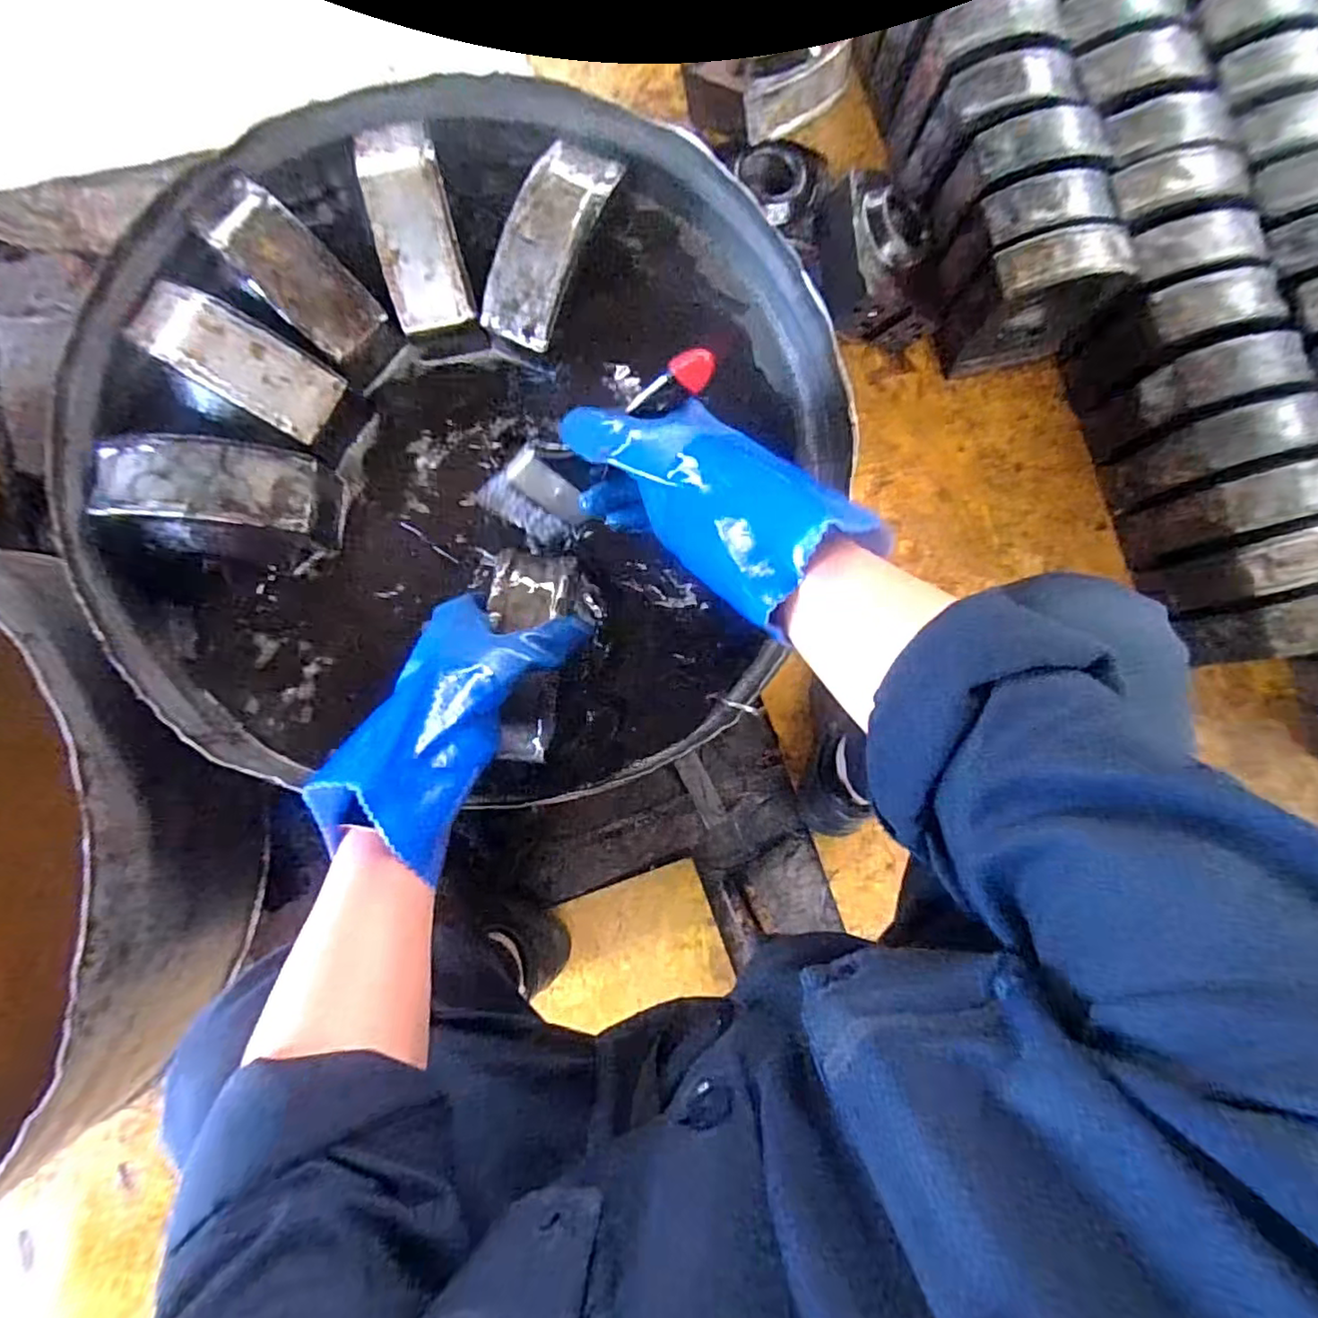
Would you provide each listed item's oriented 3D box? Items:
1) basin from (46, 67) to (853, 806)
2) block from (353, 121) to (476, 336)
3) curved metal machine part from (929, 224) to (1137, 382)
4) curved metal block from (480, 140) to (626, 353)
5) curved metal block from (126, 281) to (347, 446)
[{"bbox_3d":[-0.144,-0.166,0.500,0.556,0.096,0.526,0,84,-2],"label":"basin"},{"bbox_3d":[-0.188,-0.335,0.487,0.058,0.038,0.149,-15,85,-4],"label":"block"},{"bbox_3d":[0.469,-0.447,0.803,0.167,0.169,0.079,-12,85,-3],"label":"curved metal machine part"},{"bbox_3d":[-0.085,-0.324,0.493,0.061,0.035,0.153,23,84,0],"label":"curved metal block"},{"bbox_3d":[-0.317,-0.225,0.469,0.149,0.030,0.058,30,84,1],"label":"curved metal block"}]

